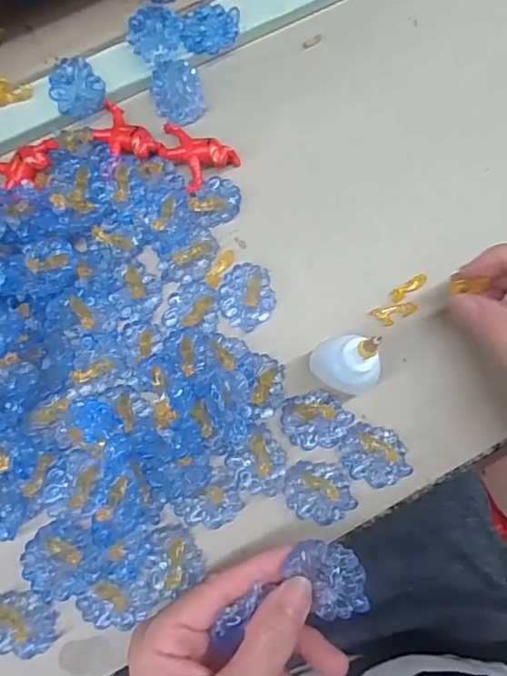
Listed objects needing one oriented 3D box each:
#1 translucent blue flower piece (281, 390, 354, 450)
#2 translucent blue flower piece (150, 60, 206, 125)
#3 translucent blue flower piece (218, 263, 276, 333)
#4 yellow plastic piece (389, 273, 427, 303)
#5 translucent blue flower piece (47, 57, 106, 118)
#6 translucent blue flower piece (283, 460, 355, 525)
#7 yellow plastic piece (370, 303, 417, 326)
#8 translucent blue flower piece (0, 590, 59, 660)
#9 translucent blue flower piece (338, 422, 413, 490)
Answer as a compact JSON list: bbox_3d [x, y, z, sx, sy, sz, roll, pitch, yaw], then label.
[{"bbox_3d":[0.034,0.045,0.278,0.037,0.011,0.030,-7,80,-2],"label":"translucent blue flower piece"},{"bbox_3d":[-0.047,-0.149,0.310,0.030,0.006,0.036,-11,100,6],"label":"translucent blue flower piece"},{"bbox_3d":[-0.003,-0.025,0.289,0.032,0.013,0.036,25,81,4],"label":"translucent blue flower piece"},{"bbox_3d":[0.091,-0.030,0.293,0.025,0.004,0.007,-32,85,-6],"label":"yellow plastic piece"},{"bbox_3d":[-0.107,-0.151,0.304,0.029,0.006,0.034,-33,82,-6],"label":"translucent blue flower piece"},{"bbox_3d":[0.035,0.083,0.272,0.038,0.005,0.029,16,80,2],"label":"translucent blue flower piece"},{"bbox_3d":[0.081,-0.014,0.292,0.025,0.004,0.011,-10,80,-3],"label":"yellow plastic piece"},{"bbox_3d":[-0.119,0.146,0.258,0.036,0.008,0.030,-2,80,-1],"label":"translucent blue flower piece"},{"bbox_3d":[0.066,0.064,0.276,0.038,0.011,0.031,13,80,1],"label":"translucent blue flower piece"}]

